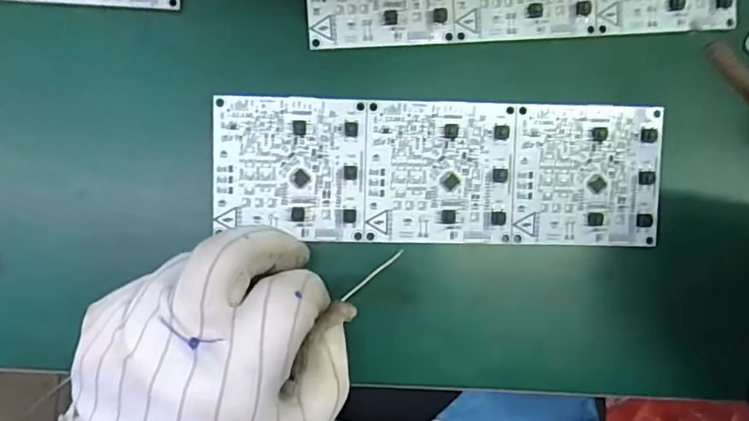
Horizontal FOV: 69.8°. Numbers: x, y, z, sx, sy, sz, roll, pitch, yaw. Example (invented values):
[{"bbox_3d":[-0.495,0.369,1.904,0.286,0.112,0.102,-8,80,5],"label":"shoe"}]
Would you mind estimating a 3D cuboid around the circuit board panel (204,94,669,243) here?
[{"bbox_3d":[0.031,-0.017,0.256,0.208,0.010,0.065,1,89,-3],"label":"circuit board panel"}]

